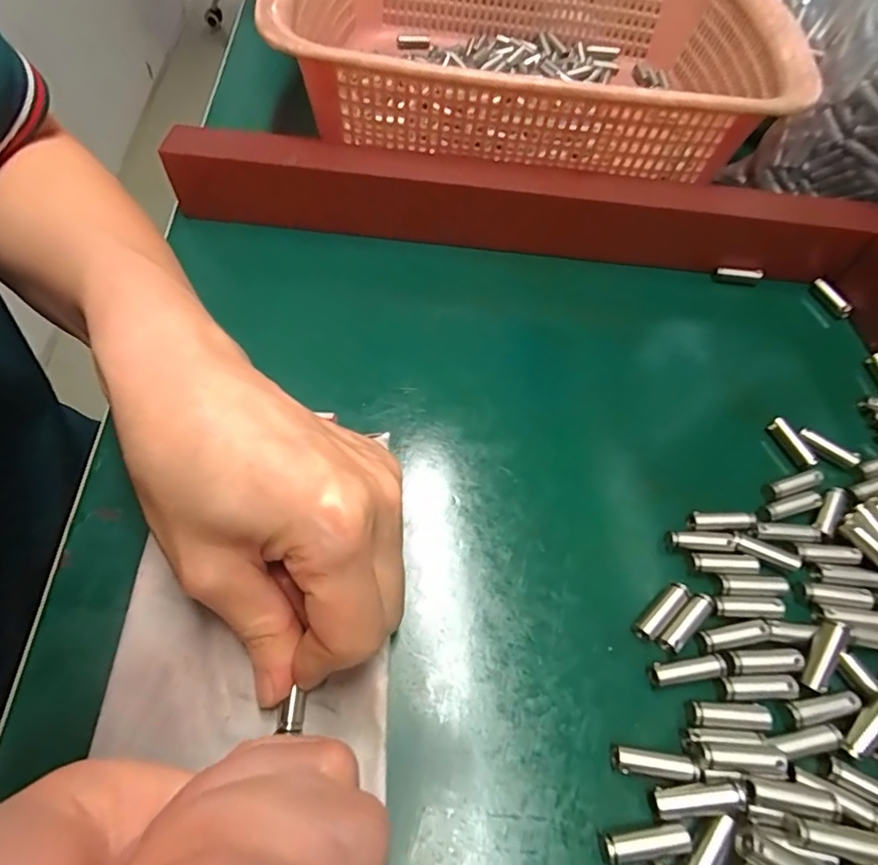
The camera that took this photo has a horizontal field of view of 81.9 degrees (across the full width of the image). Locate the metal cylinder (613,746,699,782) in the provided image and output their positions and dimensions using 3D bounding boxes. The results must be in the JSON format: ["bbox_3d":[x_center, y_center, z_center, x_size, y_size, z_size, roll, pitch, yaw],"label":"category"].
[{"bbox_3d":[0.067,0.103,0.157,0.025,0.005,0.007,9,59,3],"label":"metal cylinder"}]

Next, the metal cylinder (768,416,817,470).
[{"bbox_3d":[0.158,0.005,0.226,0.006,0.008,0.024,-15,61,-11],"label":"metal cylinder"}]

